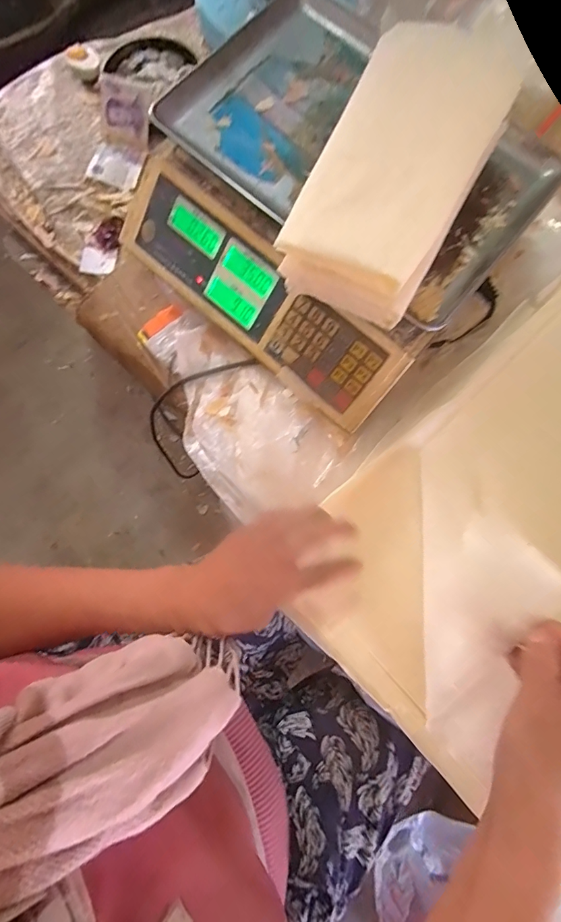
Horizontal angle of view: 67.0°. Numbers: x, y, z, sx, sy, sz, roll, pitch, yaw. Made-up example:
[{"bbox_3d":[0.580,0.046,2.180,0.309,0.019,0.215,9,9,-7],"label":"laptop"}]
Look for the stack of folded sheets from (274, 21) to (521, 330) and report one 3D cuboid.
[{"bbox_3d":[0.098,-0.239,0.349,0.121,0.058,0.243,25,78,4],"label":"stack of folded sheets"}]

